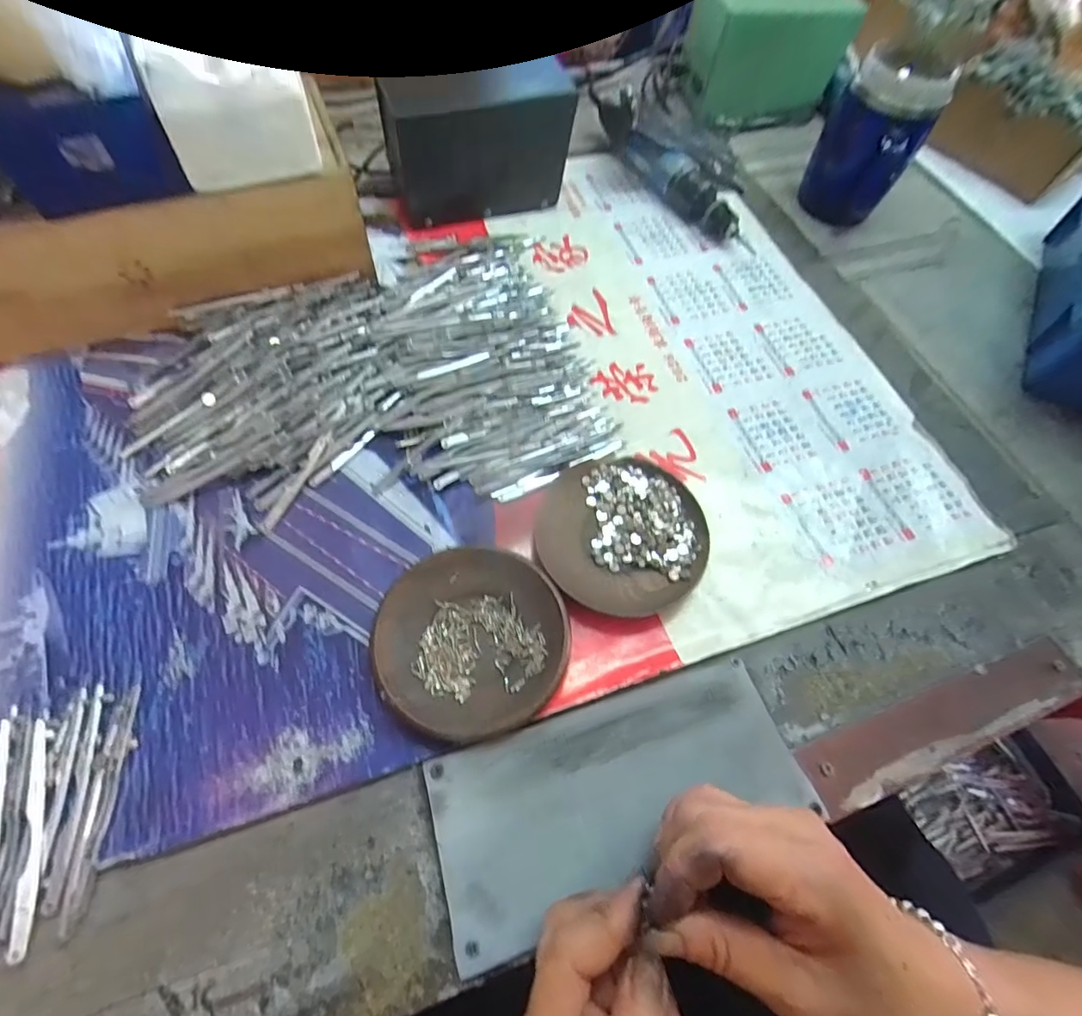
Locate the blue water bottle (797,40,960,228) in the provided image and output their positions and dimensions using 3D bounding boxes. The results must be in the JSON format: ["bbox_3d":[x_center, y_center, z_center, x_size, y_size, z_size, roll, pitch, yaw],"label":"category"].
[{"bbox_3d":[0.308,-0.342,0.489,0.085,0.128,0.090,30,64,13],"label":"blue water bottle"}]

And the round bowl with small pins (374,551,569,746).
[{"bbox_3d":[-0.041,0.078,0.312,0.109,0.016,0.110,1,62,-3],"label":"round bowl with small pins"}]

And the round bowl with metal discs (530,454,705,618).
[{"bbox_3d":[0.055,0.017,0.352,0.111,0.015,0.109,1,62,-3],"label":"round bowl with metal discs"}]

